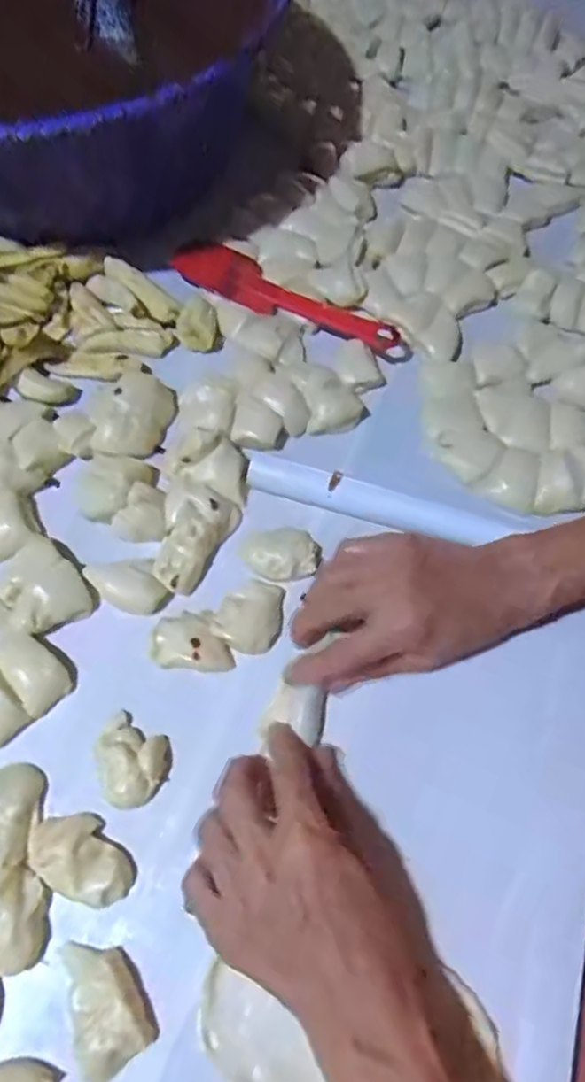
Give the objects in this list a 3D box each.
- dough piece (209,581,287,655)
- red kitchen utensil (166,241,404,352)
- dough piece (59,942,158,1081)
[{"bbox_3d":[-0.026,0.047,0.413,0.040,0.013,0.049,27,67,11],"label":"dough piece"},{"bbox_3d":[-0.006,-0.197,0.515,0.189,0.010,0.048,28,67,11],"label":"red kitchen utensil"},{"bbox_3d":[-0.094,0.233,0.322,0.035,0.014,0.060,-19,67,-10],"label":"dough piece"}]

